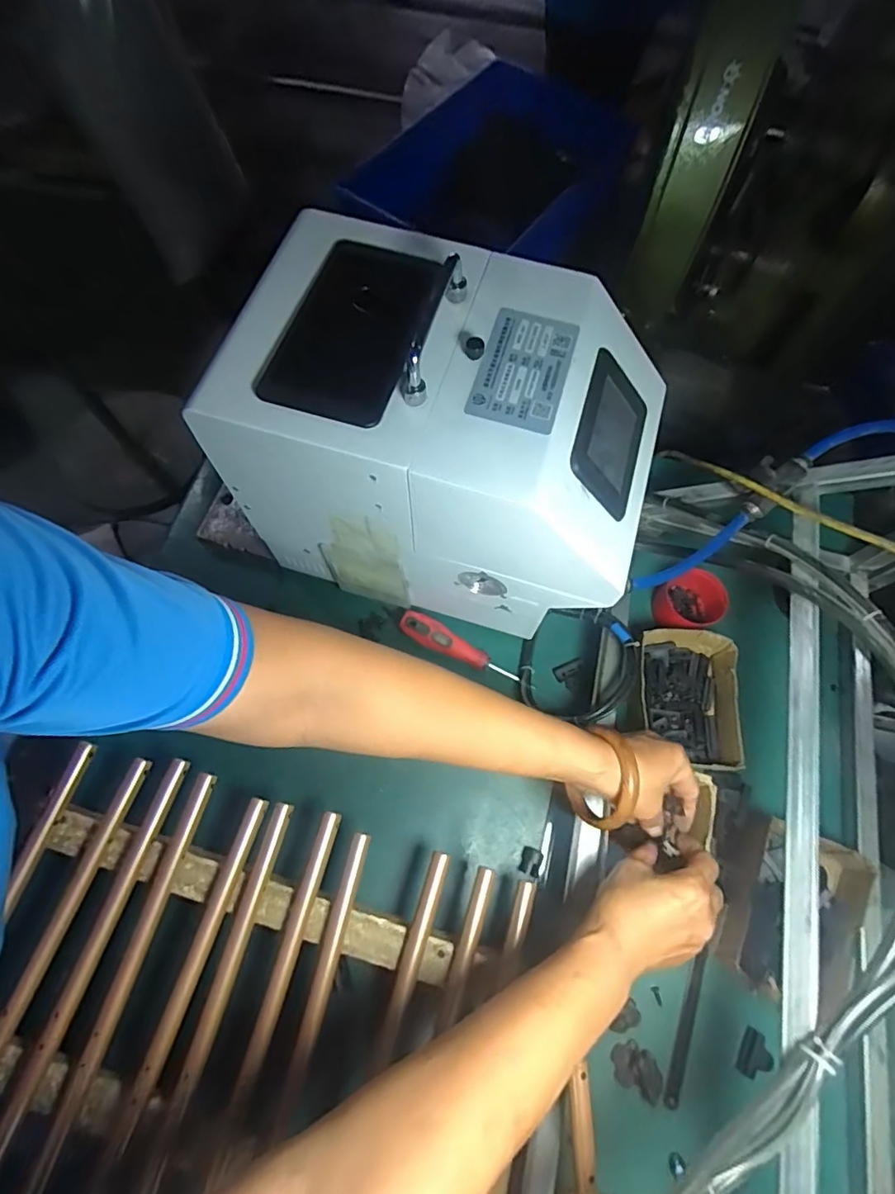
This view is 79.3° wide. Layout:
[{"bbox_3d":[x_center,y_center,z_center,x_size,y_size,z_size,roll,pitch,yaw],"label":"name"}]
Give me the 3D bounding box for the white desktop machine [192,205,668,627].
[{"bbox_3d":[0.003,-0.130,0.508,0.341,0.259,0.216,16,70,5],"label":"white desktop machine"}]

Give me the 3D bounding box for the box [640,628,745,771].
[{"bbox_3d":[0.240,0.106,0.558,0.109,0.045,0.145,2,69,-1],"label":"box"}]

